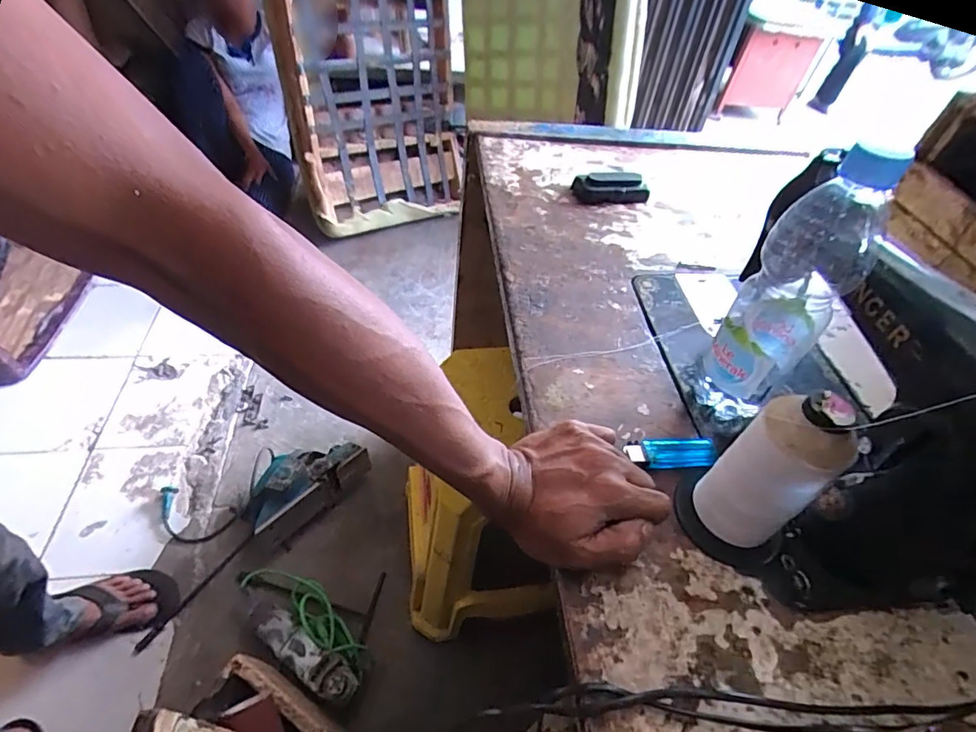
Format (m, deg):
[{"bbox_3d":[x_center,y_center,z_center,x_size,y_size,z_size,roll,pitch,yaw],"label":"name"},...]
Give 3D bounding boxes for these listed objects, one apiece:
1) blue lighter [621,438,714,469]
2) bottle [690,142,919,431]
[{"bbox_3d":[0.156,0.074,0.420,0.076,0.015,0.022,-2,48,-9],"label":"blue lighter"},{"bbox_3d":[0.235,-0.049,0.393,0.064,0.234,0.076,36,53,23],"label":"bottle"}]

